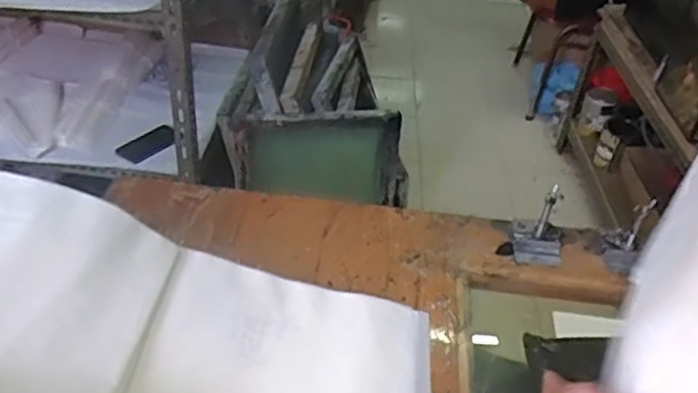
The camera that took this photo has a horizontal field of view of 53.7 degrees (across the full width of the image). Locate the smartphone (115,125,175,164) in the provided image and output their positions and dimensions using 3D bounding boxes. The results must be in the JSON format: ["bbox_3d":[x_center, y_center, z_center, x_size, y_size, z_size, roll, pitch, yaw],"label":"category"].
[{"bbox_3d":[-0.499,-0.129,1.714,0.063,0.010,0.161,43,48,10],"label":"smartphone"}]

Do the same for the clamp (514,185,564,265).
[{"bbox_3d":[0.252,0.036,0.900,0.065,0.087,0.070,8,38,3],"label":"clamp"}]

